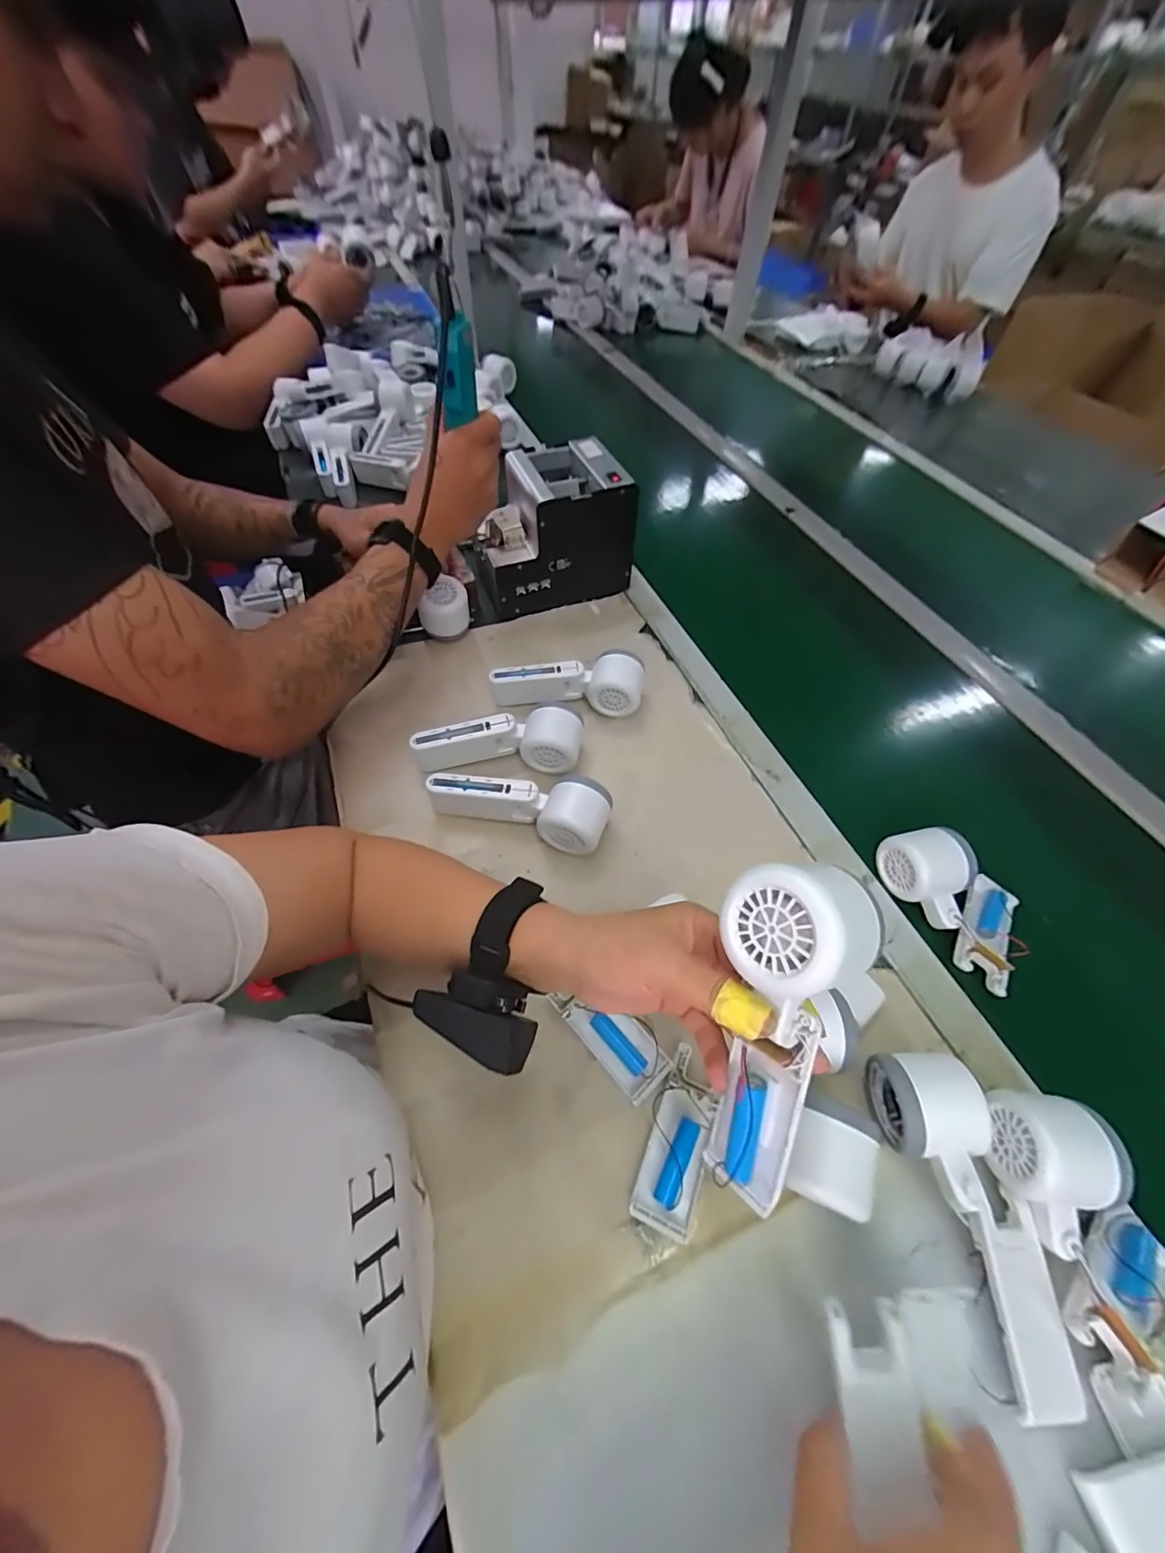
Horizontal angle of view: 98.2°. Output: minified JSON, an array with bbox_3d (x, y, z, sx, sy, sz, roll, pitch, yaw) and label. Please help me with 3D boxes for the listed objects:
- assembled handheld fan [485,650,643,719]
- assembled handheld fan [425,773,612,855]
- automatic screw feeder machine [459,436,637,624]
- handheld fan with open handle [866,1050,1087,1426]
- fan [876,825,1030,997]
[{"bbox_3d":[-0.017,-0.105,0.557,0.162,0.054,0.046,0,56,-3],"label":"assembled handheld fan"},{"bbox_3d":[-0.057,0.020,0.478,0.166,0.054,0.056,16,57,8],"label":"assembled handheld fan"},{"bbox_3d":[-0.041,-0.314,0.650,0.183,0.153,0.124,-16,58,-13],"label":"automatic screw feeder machine"},{"bbox_3d":[0.245,0.267,0.309,0.058,0.046,0.178,-11,57,-10],"label":"handheld fan with open handle"},{"bbox_3d":[0.338,0.106,0.440,0.091,0.051,0.133,-16,58,-13],"label":"fan"}]

